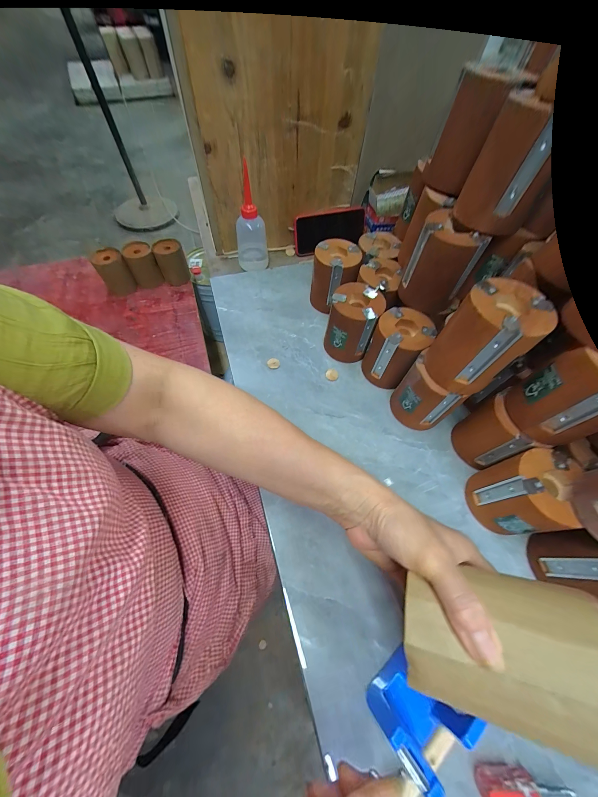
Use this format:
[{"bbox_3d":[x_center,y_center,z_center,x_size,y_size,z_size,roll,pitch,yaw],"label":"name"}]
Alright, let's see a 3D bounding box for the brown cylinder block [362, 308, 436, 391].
[{"bbox_3d":[0.145,-0.073,0.416,0.077,0.101,0.076,37,66,17],"label":"brown cylinder block"}]

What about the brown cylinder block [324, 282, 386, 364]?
[{"bbox_3d":[0.084,-0.117,0.440,0.076,0.107,0.074,14,62,6],"label":"brown cylinder block"}]

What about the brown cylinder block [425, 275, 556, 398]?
[{"bbox_3d":[0.193,-0.063,0.293,0.078,0.097,0.076,-34,68,-19],"label":"brown cylinder block"}]

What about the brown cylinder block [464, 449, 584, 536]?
[{"bbox_3d":[0.256,0.109,0.318,0.075,0.098,0.077,-16,63,-11],"label":"brown cylinder block"}]

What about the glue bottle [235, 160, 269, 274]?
[{"bbox_3d":[-0.097,-0.328,0.530,0.050,0.162,0.049,-35,68,-19],"label":"glue bottle"}]

